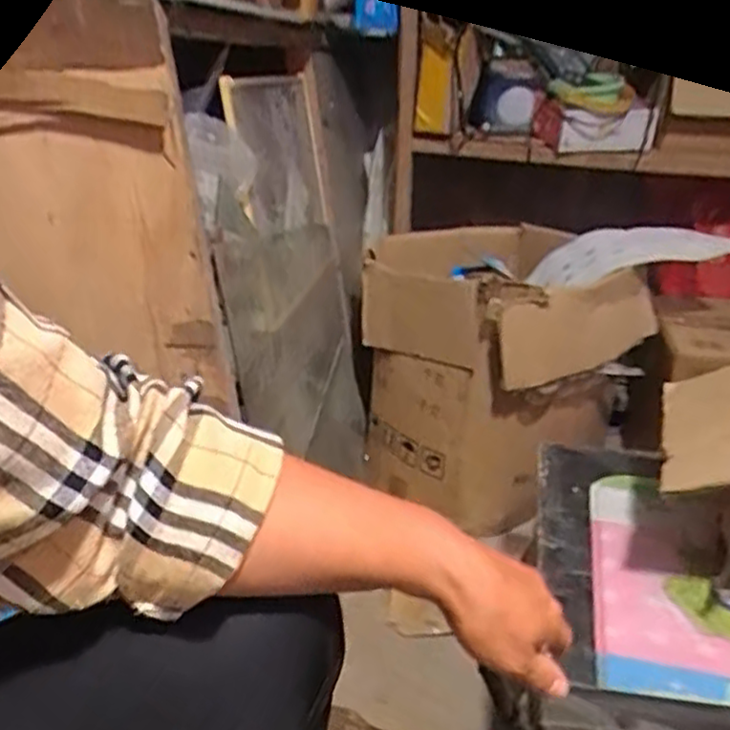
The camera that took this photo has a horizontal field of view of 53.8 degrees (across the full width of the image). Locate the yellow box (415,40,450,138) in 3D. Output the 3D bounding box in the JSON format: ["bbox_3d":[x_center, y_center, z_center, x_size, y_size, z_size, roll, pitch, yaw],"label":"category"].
[{"bbox_3d":[0.131,-0.522,1.381,0.063,0.161,0.039,3,54,4],"label":"yellow box"}]

